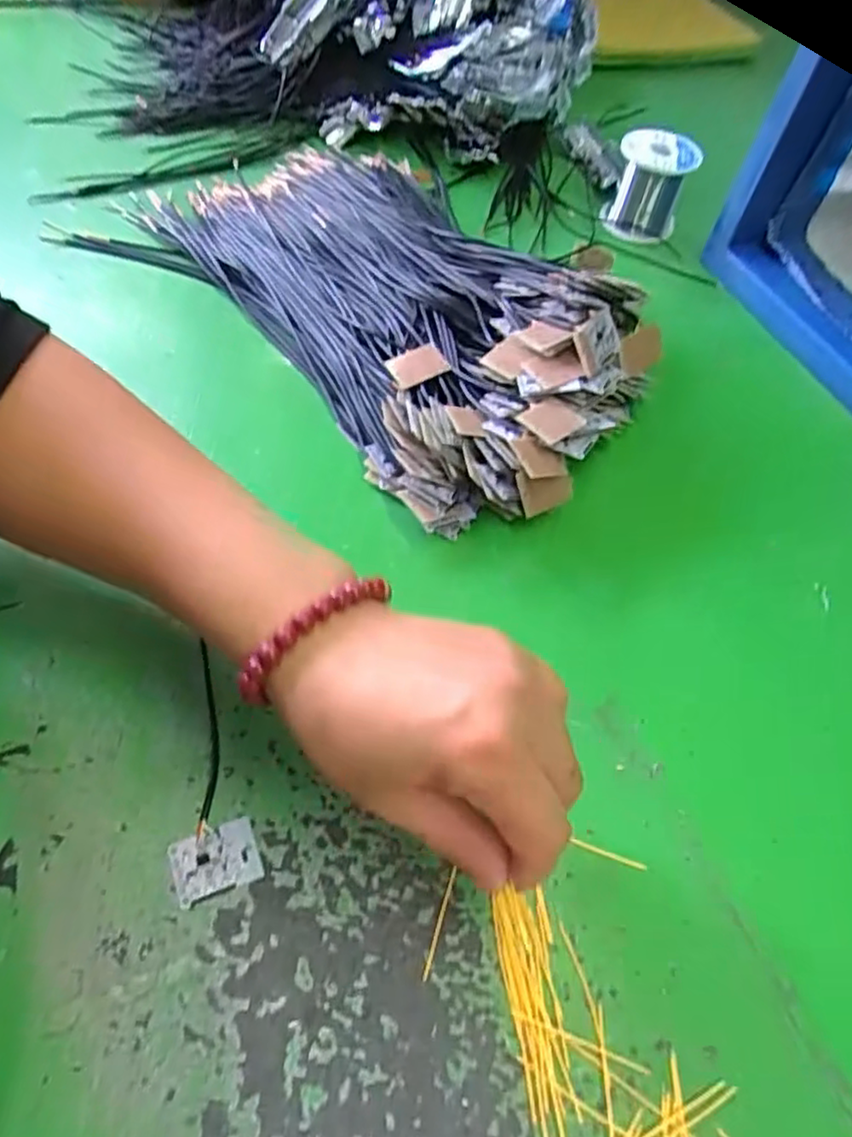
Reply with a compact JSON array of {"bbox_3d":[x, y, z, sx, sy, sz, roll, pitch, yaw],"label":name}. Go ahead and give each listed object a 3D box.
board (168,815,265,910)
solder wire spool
[{"bbox_3d":[-0.083,0.115,0.268,0.032,0.004,0.025,-17,59,-16],"label":"board"},{"bbox_3d":[0.178,-0.304,0.544,0.056,0.064,0.056,2,56,-4],"label":"solder wire spool"}]

